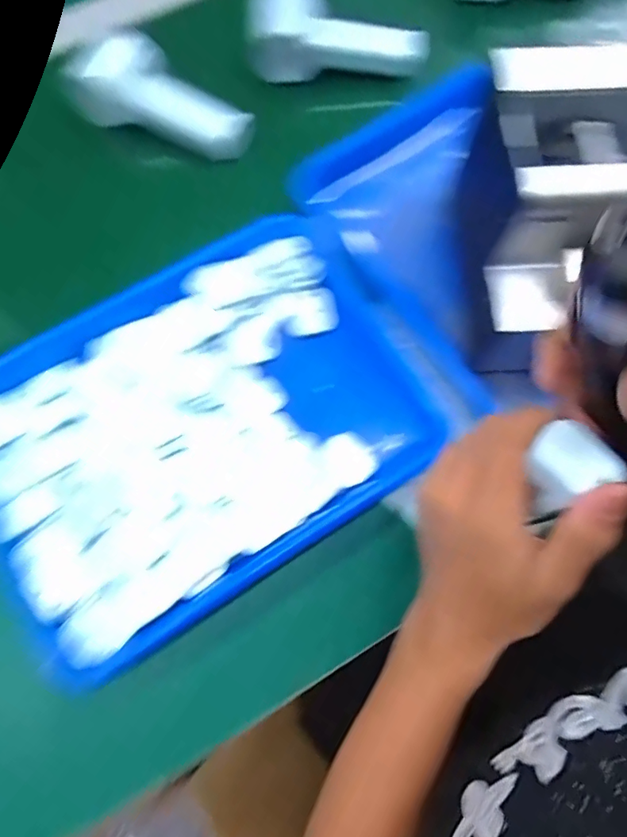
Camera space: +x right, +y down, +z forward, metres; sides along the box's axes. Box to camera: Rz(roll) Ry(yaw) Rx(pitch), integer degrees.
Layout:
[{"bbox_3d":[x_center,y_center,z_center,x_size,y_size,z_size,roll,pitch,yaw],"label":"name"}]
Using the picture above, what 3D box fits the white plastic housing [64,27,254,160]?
[{"bbox_3d":[-0.139,-0.304,0.480,0.165,0.042,0.068,21,74,-7],"label":"white plastic housing"}]

